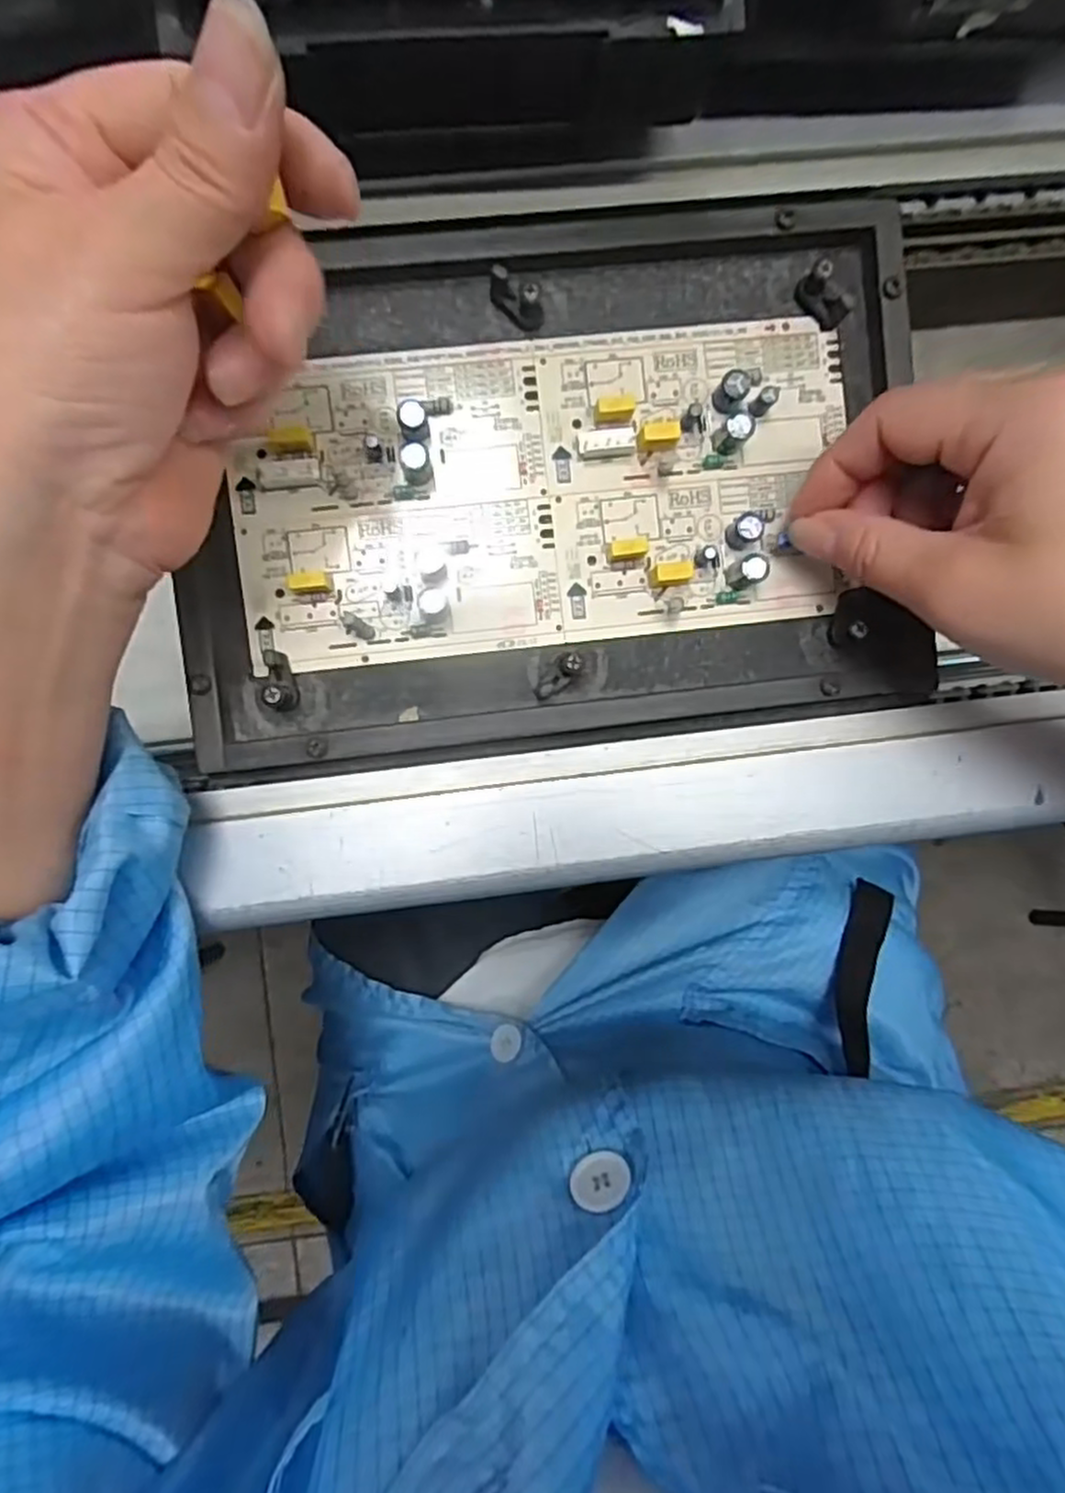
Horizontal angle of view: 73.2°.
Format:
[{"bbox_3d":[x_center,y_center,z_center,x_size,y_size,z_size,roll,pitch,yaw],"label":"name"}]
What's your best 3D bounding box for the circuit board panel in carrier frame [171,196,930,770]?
[{"bbox_3d":[0.007,-0.088,0.247,0.245,0.017,0.170,-6,92,-1],"label":"circuit board panel in carrier frame"}]

